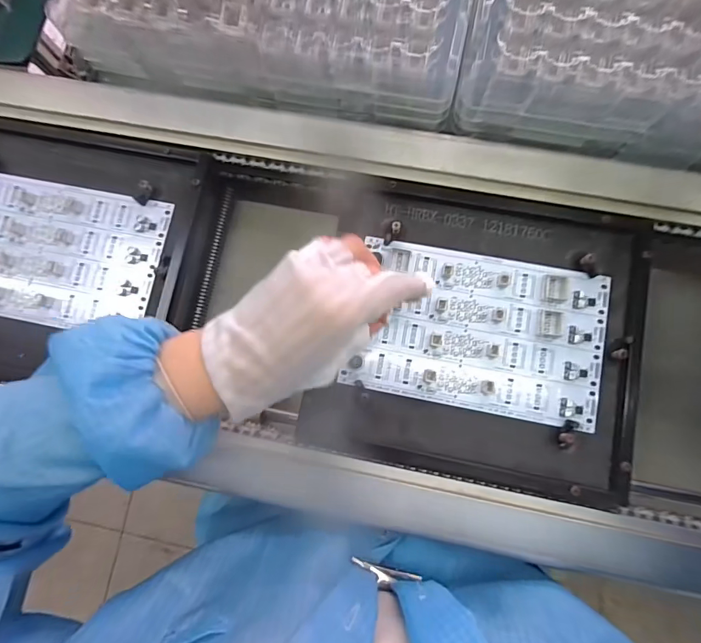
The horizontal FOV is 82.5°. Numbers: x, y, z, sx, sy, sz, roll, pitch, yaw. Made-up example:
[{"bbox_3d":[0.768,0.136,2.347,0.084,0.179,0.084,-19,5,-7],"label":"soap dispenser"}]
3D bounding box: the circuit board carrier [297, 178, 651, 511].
[{"bbox_3d":[0.103,0.010,0.336,0.254,0.019,0.235,11,84,5],"label":"circuit board carrier"}]

